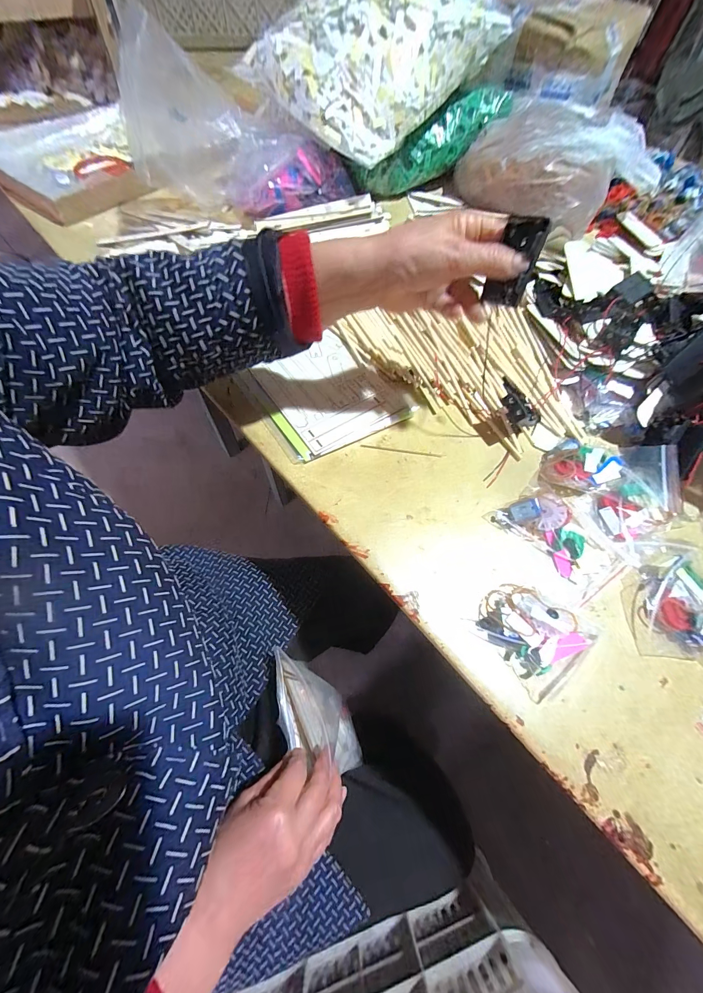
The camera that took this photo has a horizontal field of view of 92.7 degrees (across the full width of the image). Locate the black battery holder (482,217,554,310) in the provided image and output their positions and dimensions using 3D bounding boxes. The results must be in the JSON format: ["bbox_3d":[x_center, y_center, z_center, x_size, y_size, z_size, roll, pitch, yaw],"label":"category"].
[{"bbox_3d":[0.129,-0.181,0.263,0.031,0.057,0.018,17,28,6],"label":"black battery holder"}]

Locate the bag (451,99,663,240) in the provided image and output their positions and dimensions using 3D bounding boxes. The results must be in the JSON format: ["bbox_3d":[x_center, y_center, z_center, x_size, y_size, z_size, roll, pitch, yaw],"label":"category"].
[{"bbox_3d":[0.352,-0.577,0.578,0.273,0.097,0.245,42,69,17],"label":"bag"}]

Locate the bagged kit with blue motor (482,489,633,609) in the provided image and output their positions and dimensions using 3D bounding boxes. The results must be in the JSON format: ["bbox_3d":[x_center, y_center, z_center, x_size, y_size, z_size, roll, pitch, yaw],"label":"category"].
[{"bbox_3d":[0.204,0.041,0.324,0.071,0.024,0.116,-33,69,-17],"label":"bagged kit with blue motor"}]

